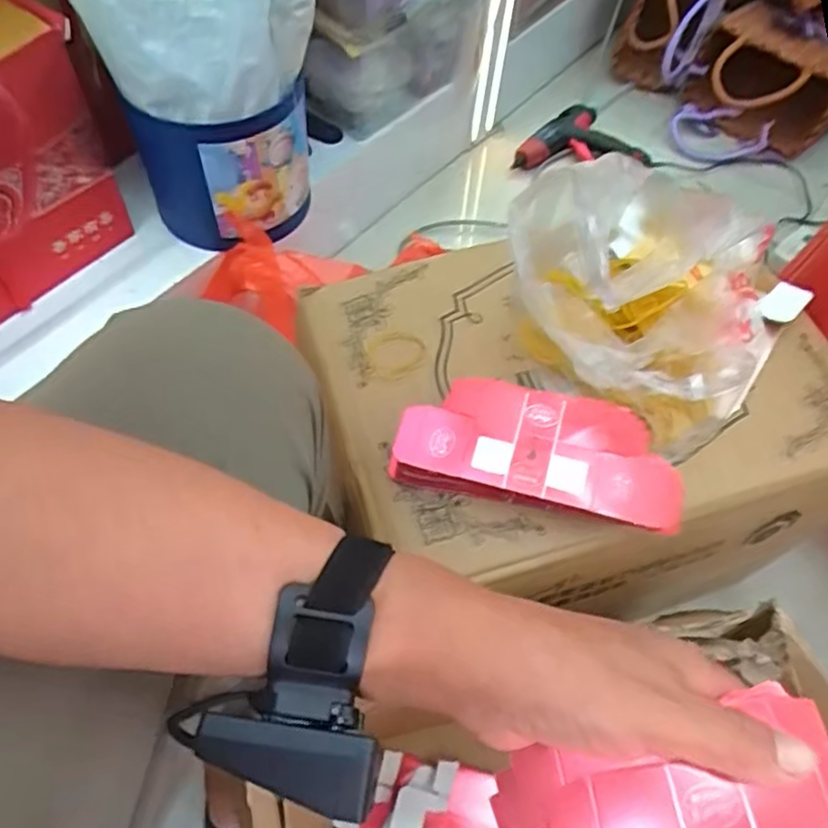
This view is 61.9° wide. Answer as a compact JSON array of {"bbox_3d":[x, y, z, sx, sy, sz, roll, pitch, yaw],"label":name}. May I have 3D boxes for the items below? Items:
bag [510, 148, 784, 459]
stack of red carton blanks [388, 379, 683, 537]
[{"bbox_3d":[0.158,-0.087,0.473,0.187,0.172,0.141,18,58,7],"label":"bag"},{"bbox_3d":[0.091,0.024,0.488,0.198,0.030,0.085,13,58,4],"label":"stack of red carton blanks"}]

